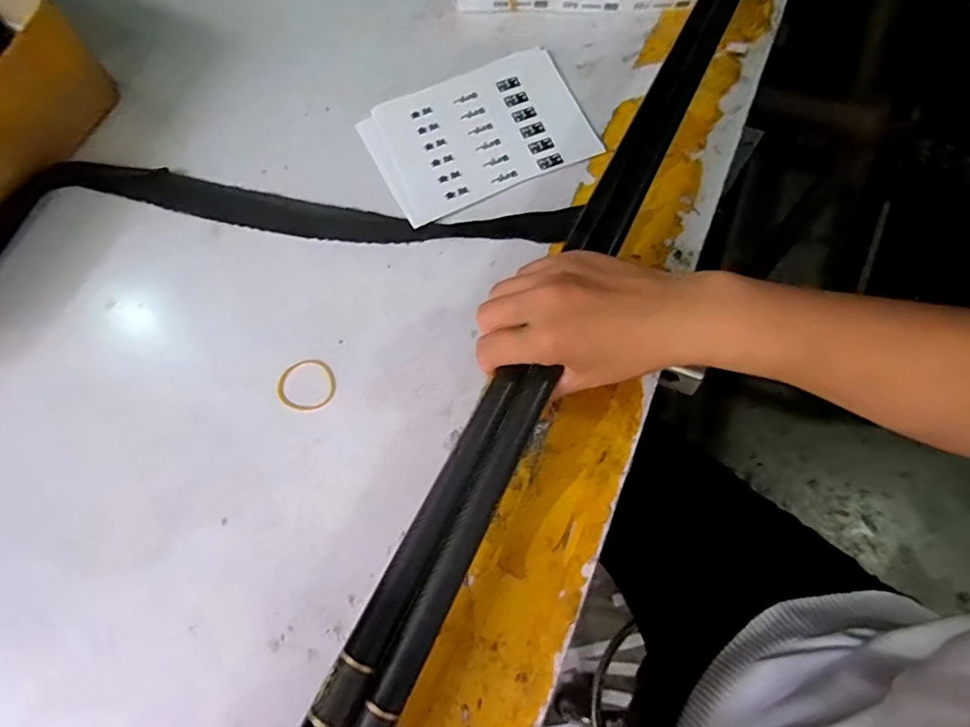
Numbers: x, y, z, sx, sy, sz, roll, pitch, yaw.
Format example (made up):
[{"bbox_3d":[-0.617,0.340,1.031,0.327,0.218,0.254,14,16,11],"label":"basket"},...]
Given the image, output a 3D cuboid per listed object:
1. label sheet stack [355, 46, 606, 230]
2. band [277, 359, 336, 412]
[{"bbox_3d":[-0.005,-0.198,0.466,0.179,0.010,0.132,-24,71,-6],"label":"label sheet stack"},{"bbox_3d":[-0.128,0.016,0.390,0.040,0.004,0.040,-1,70,2],"label":"band"}]

